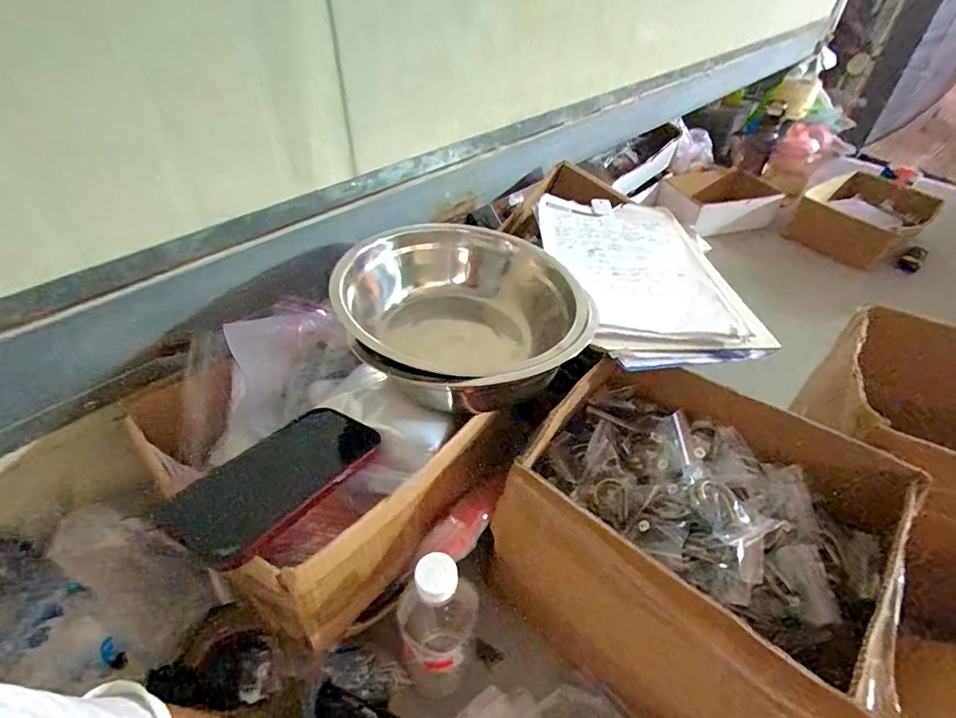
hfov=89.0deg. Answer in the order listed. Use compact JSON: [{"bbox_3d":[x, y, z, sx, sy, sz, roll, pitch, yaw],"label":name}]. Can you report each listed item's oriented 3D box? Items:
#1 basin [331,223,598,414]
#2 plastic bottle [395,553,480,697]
[{"bbox_3d":[-0.023,-0.049,0.499,0.220,0.075,0.253,-21,48,-22],"label":"basin"},{"bbox_3d":[-0.034,0.238,0.428,0.067,0.204,0.057,-14,46,-16],"label":"plastic bottle"}]

